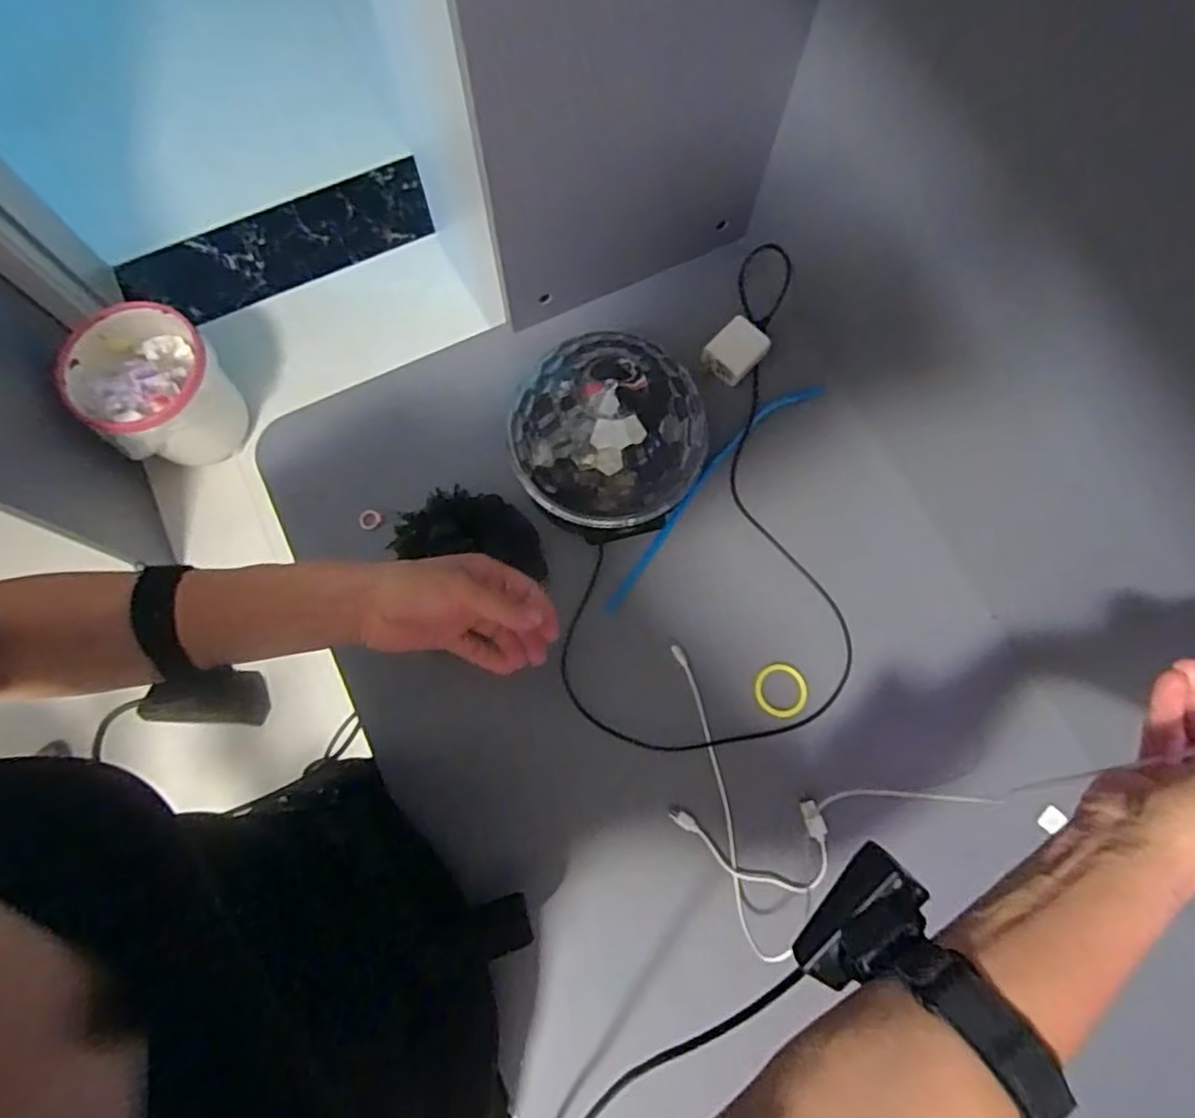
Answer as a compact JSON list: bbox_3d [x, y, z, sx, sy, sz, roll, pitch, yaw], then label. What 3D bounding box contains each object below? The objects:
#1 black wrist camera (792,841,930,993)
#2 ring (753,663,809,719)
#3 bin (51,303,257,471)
[{"bbox_3d":[0.129,0.176,0.321,0.069,0.036,0.033,-39,79,-11],"label":"black wrist camera"},{"bbox_3d":[0.156,0.112,0.567,0.045,0.005,0.046,0,75,-1],"label":"ring"},{"bbox_3d":[-0.848,-0.330,1.308,0.243,0.226,0.266,0,75,-1],"label":"bin"}]

